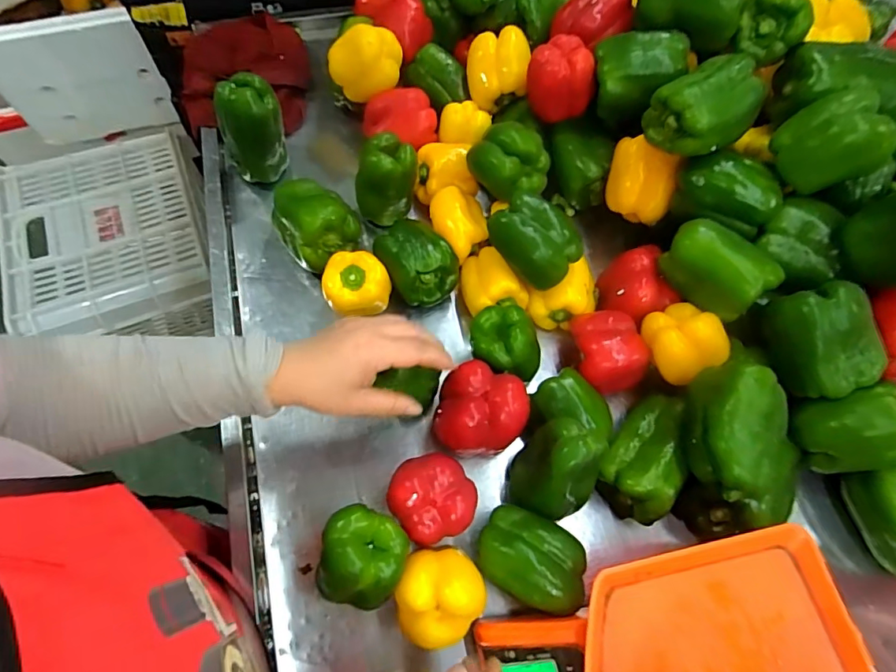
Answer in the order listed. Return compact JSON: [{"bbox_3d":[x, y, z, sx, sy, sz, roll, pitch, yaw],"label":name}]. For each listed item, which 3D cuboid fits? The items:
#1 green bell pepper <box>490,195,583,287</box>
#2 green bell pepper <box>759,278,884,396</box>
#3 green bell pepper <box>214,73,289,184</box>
[{"bbox_3d":[0.094,-0.103,0.532,0.097,0.063,0.068,37,70,12],"label":"green bell pepper"},{"bbox_3d":[0.351,0.005,0.462,0.071,0.067,0.100,-9,67,-7],"label":"green bell pepper"},{"bbox_3d":[-0.243,-0.254,0.617,0.080,0.113,0.072,-25,70,-13],"label":"green bell pepper"}]

